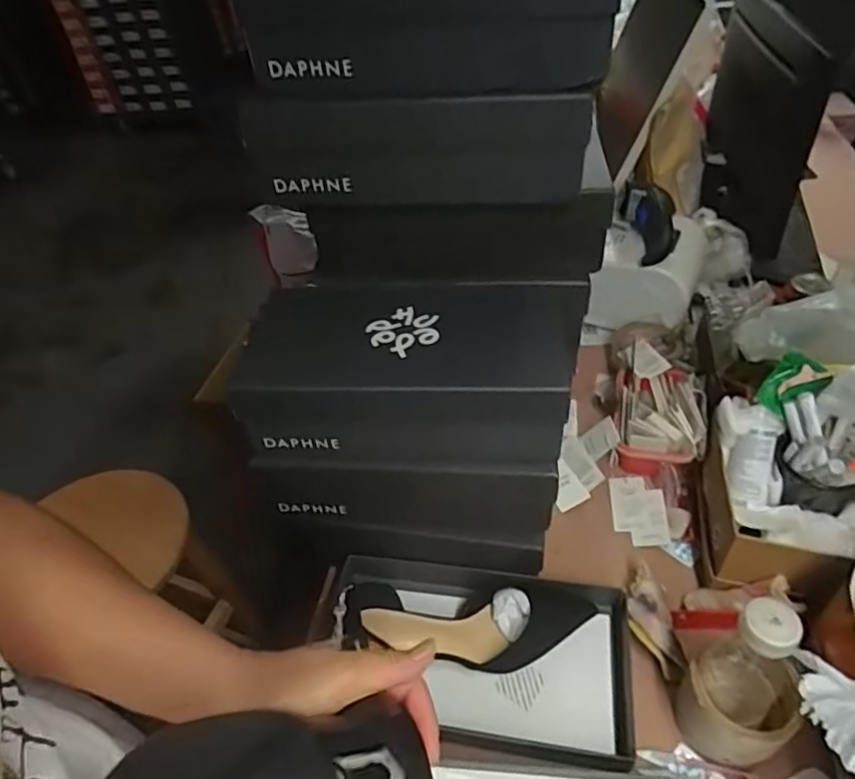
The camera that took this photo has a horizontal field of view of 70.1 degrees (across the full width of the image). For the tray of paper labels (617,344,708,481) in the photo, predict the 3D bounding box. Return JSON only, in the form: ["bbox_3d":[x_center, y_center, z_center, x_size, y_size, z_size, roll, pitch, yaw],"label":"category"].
[{"bbox_3d":[0.304,0.016,0.807,0.104,0.084,0.197,5,44,13],"label":"tray of paper labels"}]

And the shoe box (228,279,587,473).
[{"bbox_3d":[-0.013,-0.028,0.617,0.343,0.100,0.167,-1,43,6],"label":"shoe box"}]

